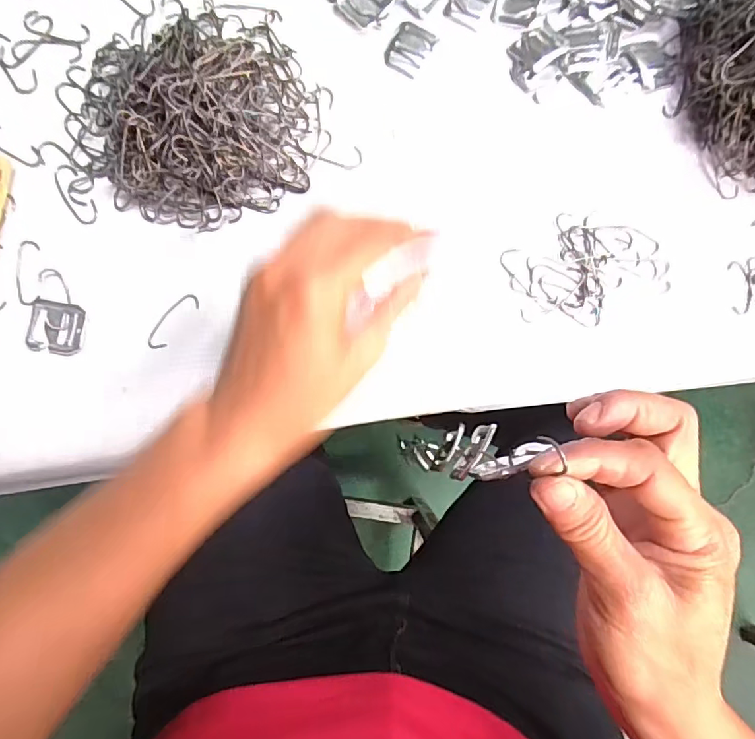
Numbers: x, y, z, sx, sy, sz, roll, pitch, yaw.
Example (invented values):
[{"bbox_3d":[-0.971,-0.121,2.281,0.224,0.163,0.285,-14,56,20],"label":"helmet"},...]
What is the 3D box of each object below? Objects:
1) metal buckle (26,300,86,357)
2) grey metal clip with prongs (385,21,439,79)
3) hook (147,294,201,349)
[{"bbox_3d":[-0.193,-0.026,0.311,0.032,0.004,0.031,7,83,-3],"label":"metal buckle"},{"bbox_3d":[0.022,-0.216,0.347,0.026,0.004,0.033,28,82,-1],"label":"grey metal clip with prongs"},{"bbox_3d":[-0.126,-0.030,0.320,0.013,0.004,0.041,37,82,1],"label":"hook"}]

